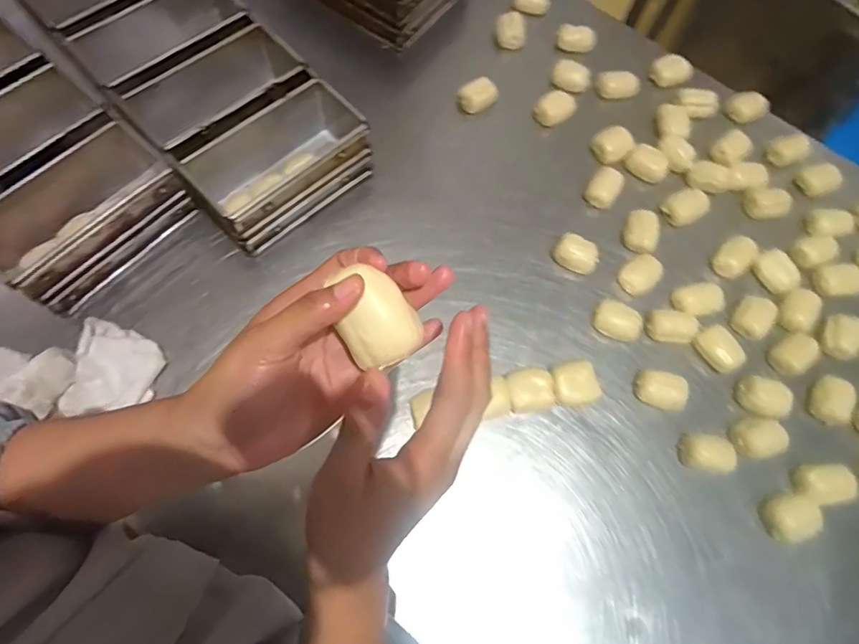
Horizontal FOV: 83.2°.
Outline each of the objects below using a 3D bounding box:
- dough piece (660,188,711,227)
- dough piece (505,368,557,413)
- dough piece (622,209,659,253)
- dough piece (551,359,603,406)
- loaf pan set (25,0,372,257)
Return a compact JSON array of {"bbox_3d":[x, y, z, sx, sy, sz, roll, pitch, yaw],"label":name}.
[{"bbox_3d":[0.364,-0.163,0.692,0.065,0.031,0.044,-26,73,-14],"label":"dough piece"},{"bbox_3d":[0.123,0.083,0.591,0.054,0.028,0.050,-11,70,-9],"label":"dough piece"},{"bbox_3d":[0.291,-0.126,0.661,0.042,0.028,0.053,17,68,2],"label":"dough piece"},{"bbox_3d":[0.179,0.077,0.599,0.053,0.035,0.050,2,69,-4],"label":"dough piece"},{"bbox_3d":[-0.359,-0.375,0.680,0.222,0.098,0.609,-40,77,-18],"label":"loaf pan set"}]

